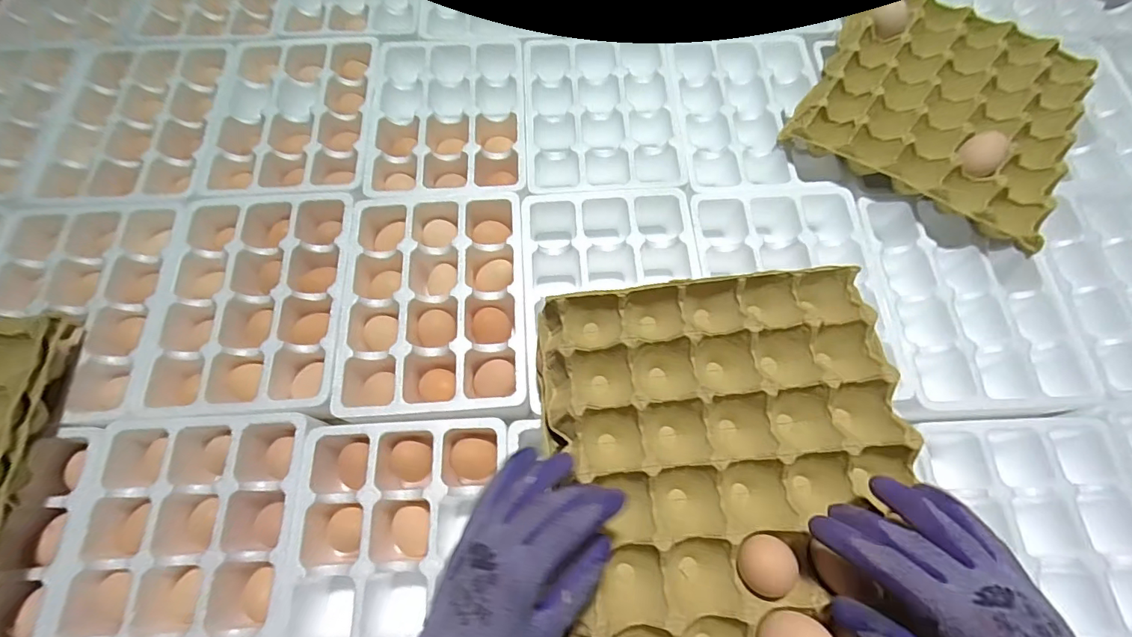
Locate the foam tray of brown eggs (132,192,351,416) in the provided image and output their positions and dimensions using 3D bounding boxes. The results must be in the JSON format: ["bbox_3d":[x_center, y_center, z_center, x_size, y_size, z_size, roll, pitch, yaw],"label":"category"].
[{"bbox_3d":[-0.328,-0.020,0.513,0.188,0.045,0.247,-2,70,-1],"label":"foam tray of brown eggs"}]

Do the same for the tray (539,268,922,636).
[{"bbox_3d":[0.129,0.108,0.371,0.281,0.052,0.290,-6,70,-3],"label":"tray"}]

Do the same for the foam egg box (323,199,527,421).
[{"bbox_3d":[-0.138,-0.018,0.517,0.182,0.056,0.248,-2,70,-1],"label":"foam egg box"}]

